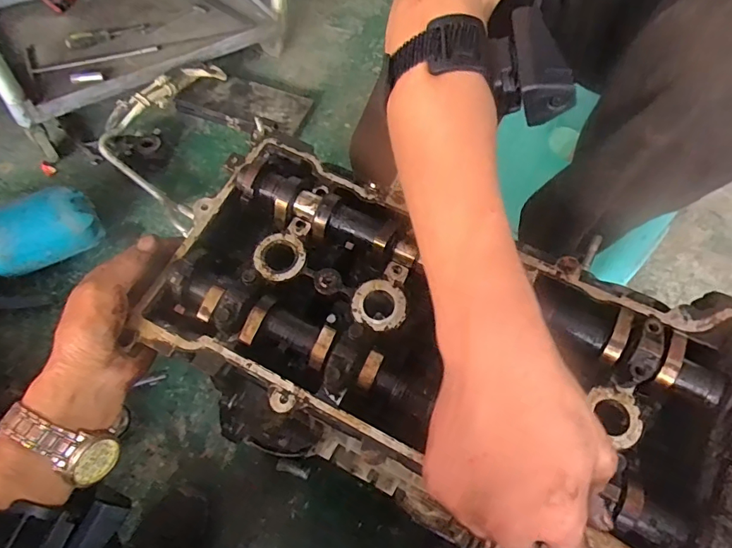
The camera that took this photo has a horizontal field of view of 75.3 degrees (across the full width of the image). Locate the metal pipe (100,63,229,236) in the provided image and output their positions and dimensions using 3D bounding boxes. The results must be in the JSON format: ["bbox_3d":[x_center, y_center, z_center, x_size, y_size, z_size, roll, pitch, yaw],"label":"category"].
[{"bbox_3d":[-0.472,-0.340,1.101,0.219,0.066,0.439,17,75,-32],"label":"metal pipe"}]

